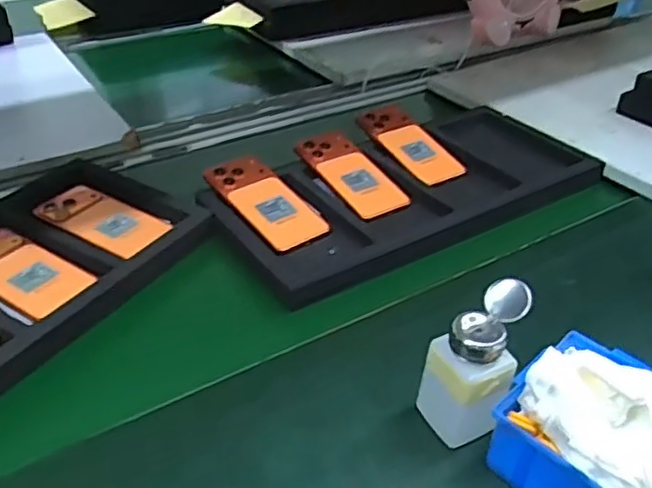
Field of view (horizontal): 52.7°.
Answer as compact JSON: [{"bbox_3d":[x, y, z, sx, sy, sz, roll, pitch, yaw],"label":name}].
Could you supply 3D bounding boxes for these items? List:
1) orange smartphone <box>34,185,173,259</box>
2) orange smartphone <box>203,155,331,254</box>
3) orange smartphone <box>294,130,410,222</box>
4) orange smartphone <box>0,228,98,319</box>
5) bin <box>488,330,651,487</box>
[{"bbox_3d":[-0.249,-0.026,0.737,0.154,0.008,0.072,22,41,23],"label":"orange smartphone"},{"bbox_3d":[-0.067,-0.050,0.758,0.077,0.011,0.157,-26,55,-30],"label":"orange smartphone"},{"bbox_3d":[0.036,-0.088,0.820,0.083,0.011,0.158,-21,51,-28],"label":"orange smartphone"},{"bbox_3d":[-0.311,0.027,0.667,0.156,0.008,0.070,23,42,24],"label":"orange smartphone"},{"bbox_3d":[0.210,0.141,0.478,0.123,0.104,0.142,-27,46,-33],"label":"bin"}]

